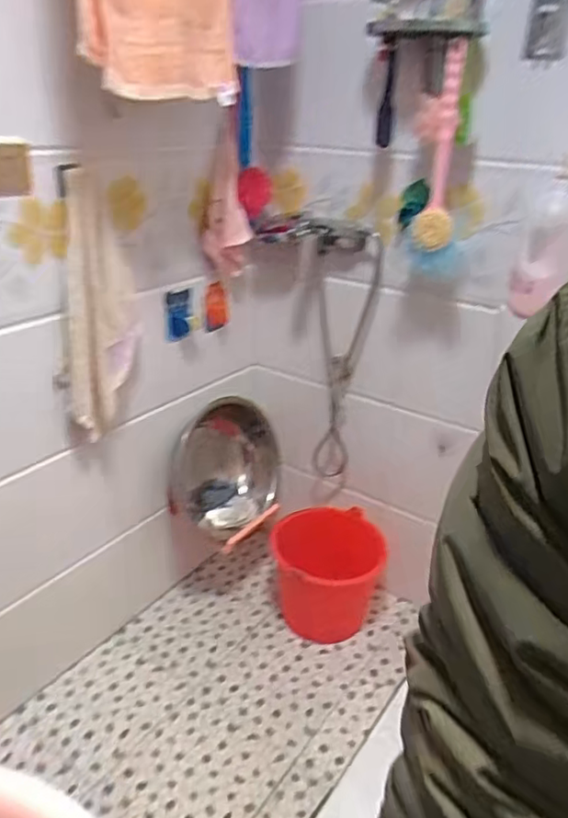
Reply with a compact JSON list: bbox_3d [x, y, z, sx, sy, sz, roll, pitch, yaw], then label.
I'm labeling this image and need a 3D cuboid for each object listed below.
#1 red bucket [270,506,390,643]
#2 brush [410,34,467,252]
[{"bbox_3d":[0.122,0.454,1.718,0.278,0.260,0.278,3,25,-1],"label":"red bucket"},{"bbox_3d":[0.326,-0.529,1.249,0.076,0.382,0.054,8,27,11],"label":"brush"}]

